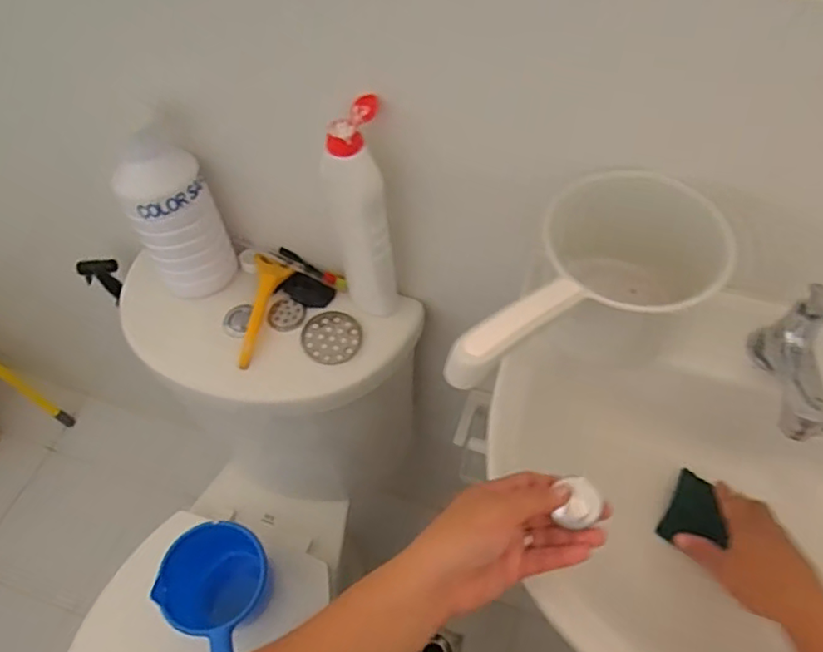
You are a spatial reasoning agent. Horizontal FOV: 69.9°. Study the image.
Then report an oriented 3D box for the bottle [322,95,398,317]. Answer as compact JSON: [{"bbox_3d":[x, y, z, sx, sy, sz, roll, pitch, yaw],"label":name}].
[{"bbox_3d":[-0.053,-0.106,0.631,0.064,0.264,0.051,-7,55,-3],"label":"bottle"}]

